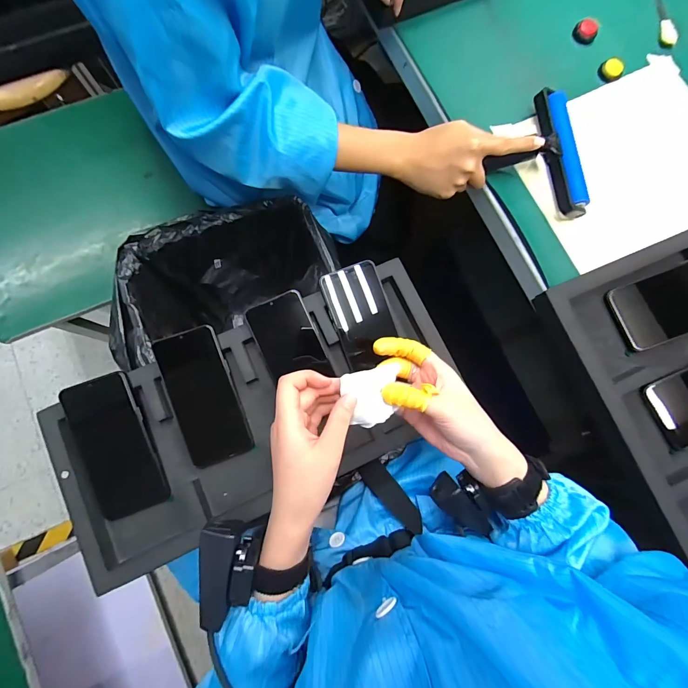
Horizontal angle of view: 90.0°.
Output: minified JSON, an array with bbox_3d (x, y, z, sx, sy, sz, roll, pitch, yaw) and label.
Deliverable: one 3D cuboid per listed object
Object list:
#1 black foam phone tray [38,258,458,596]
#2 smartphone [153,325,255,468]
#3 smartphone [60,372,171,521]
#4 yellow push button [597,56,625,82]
[{"bbox_3d":[-0.094,0.086,0.434,0.493,0.040,0.242,-25,83,-6],"label":"black foam phone tray"},{"bbox_3d":[-0.171,0.067,0.424,0.076,0.011,0.163,-18,96,-5],"label":"smartphone"},{"bbox_3d":[-0.268,0.120,0.405,0.075,0.006,0.163,-20,94,-11],"label":"smartphone"},{"bbox_3d":[0.374,-0.383,0.481,0.032,0.010,0.035,0,81,-3],"label":"yellow push button"}]

